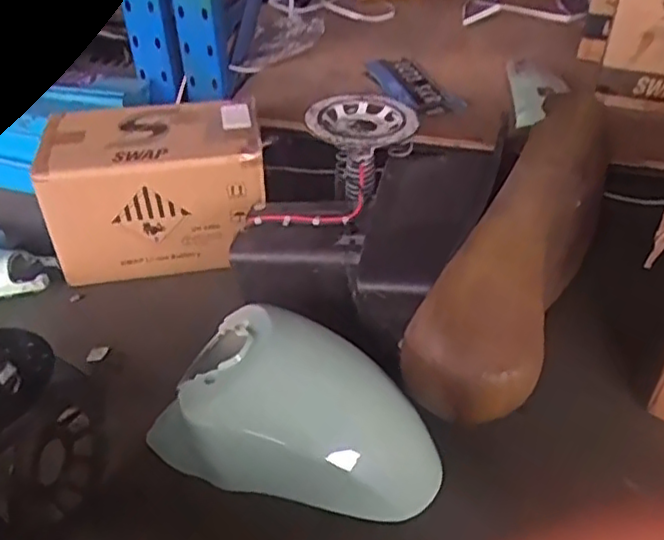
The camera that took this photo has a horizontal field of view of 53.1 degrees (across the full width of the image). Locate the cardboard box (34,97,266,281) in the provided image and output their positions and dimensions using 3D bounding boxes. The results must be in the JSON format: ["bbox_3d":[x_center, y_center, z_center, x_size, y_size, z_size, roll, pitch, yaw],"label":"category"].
[{"bbox_3d":[-0.310,-0.137,1.180,0.365,0.237,0.205,-9,40,-10],"label":"cardboard box"}]

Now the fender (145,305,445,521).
[{"bbox_3d":[-0.050,0.186,0.869,0.372,0.191,0.198,13,41,16],"label":"fender"}]

